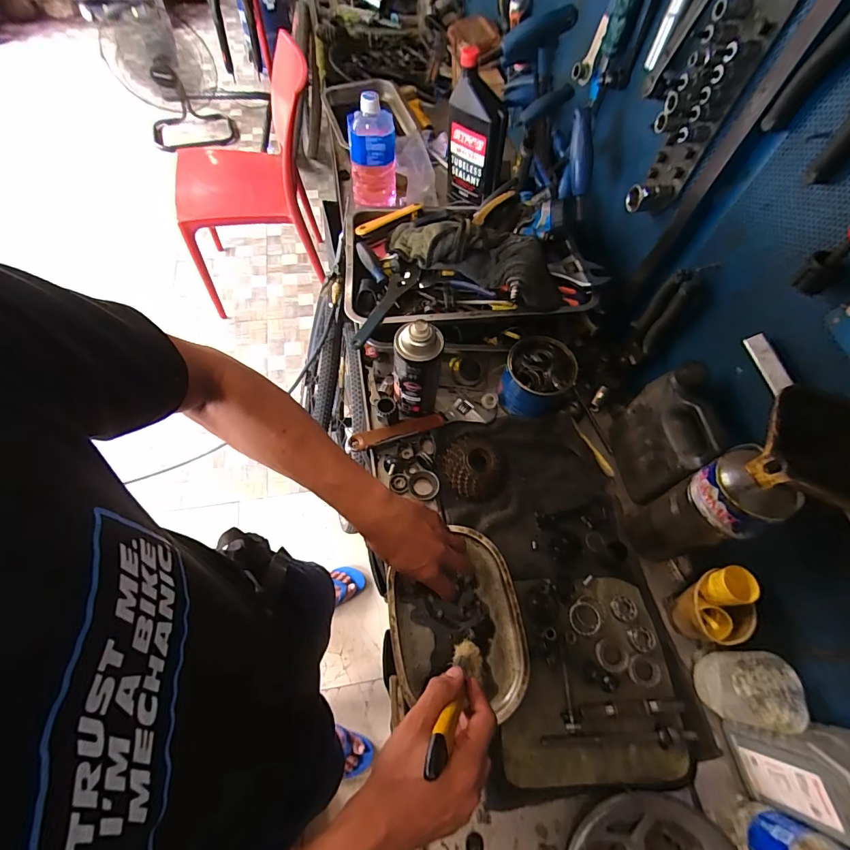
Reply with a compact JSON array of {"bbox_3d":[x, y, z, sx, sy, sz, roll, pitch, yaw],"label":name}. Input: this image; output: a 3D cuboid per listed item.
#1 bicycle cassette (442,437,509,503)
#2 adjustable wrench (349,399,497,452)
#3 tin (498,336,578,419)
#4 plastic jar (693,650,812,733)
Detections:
[{"bbox_3d":[0.077,0.056,0.611,0.096,0.040,0.097,2,63,-3],"label":"bicycle cassette"},{"bbox_3d":[-0.001,-0.006,0.641,0.231,0.024,0.046,-14,65,-11],"label":"adjustable wrench"},{"bbox_3d":[0.171,-0.073,0.648,0.097,0.094,0.094,2,63,-3],"label":"tin"},{"bbox_3d":[0.358,0.293,0.470,0.062,0.079,0.071,6,63,-1],"label":"plastic jar"}]

